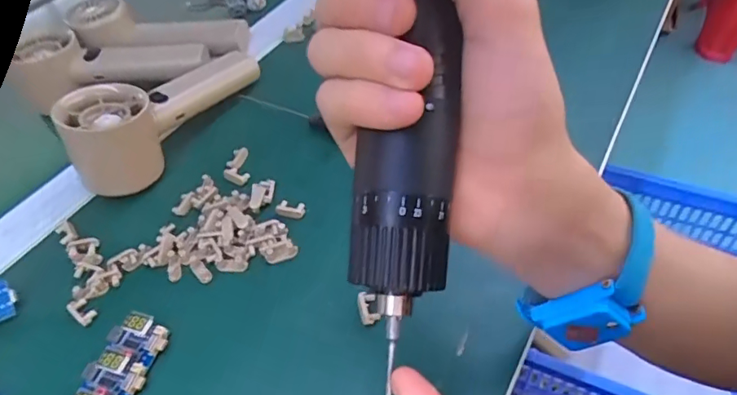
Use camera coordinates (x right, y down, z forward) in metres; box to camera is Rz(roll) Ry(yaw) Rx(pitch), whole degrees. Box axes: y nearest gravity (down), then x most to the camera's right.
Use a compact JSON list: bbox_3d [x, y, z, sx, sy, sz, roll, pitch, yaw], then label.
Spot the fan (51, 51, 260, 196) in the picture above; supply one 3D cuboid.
[{"bbox_3d":[-0.151,-0.074,0.374,0.047,0.063,0.162,22,54,24],"label":"fan"}]

